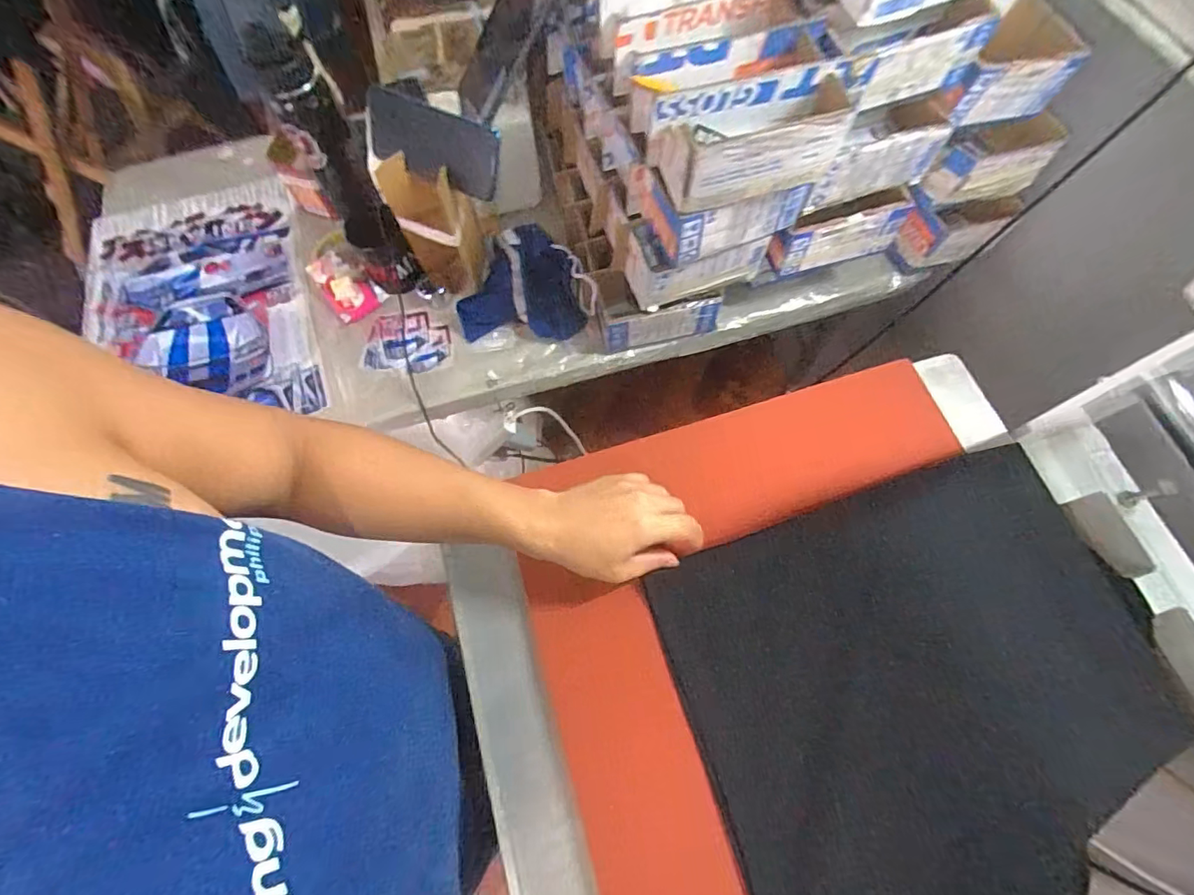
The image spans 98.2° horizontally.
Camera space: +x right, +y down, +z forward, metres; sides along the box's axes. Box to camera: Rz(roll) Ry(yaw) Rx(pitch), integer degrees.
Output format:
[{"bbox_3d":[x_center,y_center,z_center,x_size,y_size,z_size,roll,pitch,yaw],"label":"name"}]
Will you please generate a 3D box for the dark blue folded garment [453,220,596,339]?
[{"bbox_3d":[-0.100,-0.234,0.730,0.196,0.073,0.142,1,69,2],"label":"dark blue folded garment"}]

